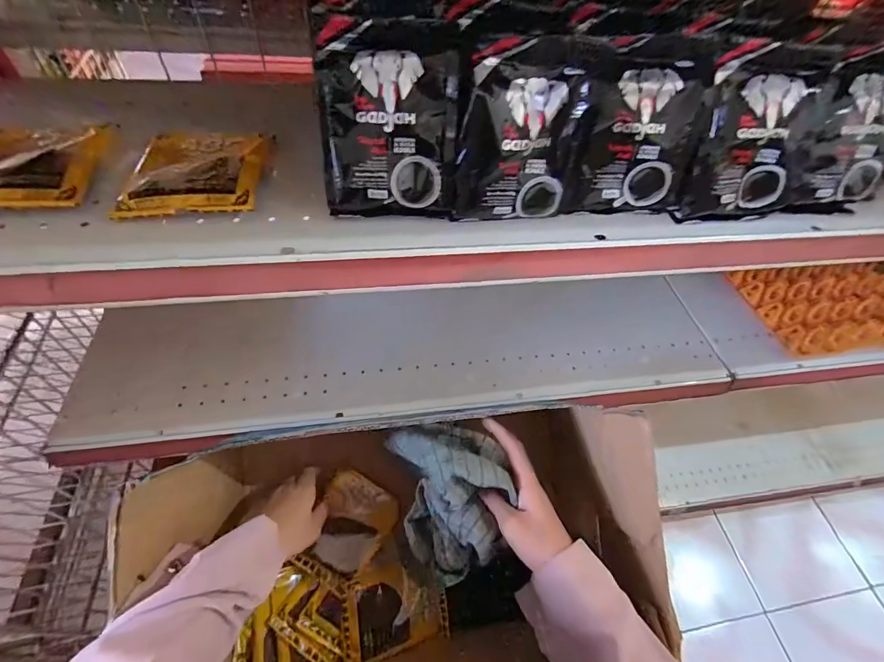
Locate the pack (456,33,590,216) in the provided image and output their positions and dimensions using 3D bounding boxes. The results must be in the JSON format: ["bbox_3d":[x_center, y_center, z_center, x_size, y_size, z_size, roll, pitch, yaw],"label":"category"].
[{"bbox_3d":[0.056,-0.137,0.288,0.087,0.106,0.042,-6,54,-9],"label":"pack"}]

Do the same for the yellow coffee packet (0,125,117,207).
[{"bbox_3d":[-0.314,-0.130,0.306,0.095,0.021,0.119,-7,55,-10],"label":"yellow coffee packet"}]

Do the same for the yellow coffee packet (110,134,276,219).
[{"bbox_3d":[-0.189,-0.130,0.320,0.094,0.016,0.117,-4,54,-8],"label":"yellow coffee packet"}]

